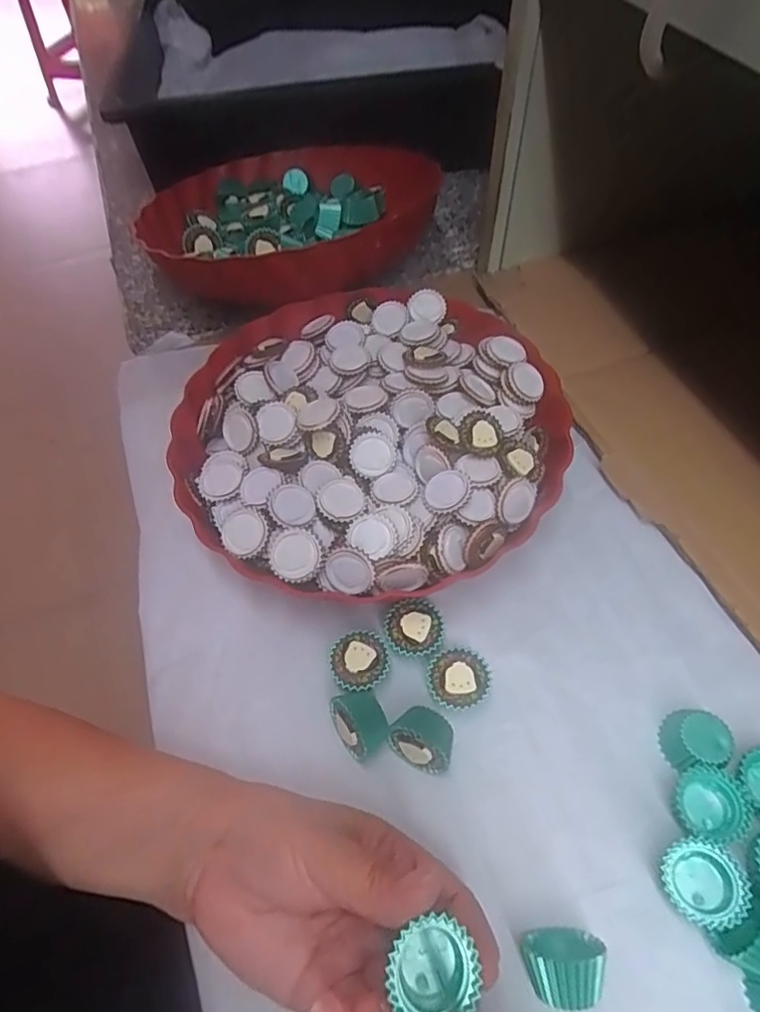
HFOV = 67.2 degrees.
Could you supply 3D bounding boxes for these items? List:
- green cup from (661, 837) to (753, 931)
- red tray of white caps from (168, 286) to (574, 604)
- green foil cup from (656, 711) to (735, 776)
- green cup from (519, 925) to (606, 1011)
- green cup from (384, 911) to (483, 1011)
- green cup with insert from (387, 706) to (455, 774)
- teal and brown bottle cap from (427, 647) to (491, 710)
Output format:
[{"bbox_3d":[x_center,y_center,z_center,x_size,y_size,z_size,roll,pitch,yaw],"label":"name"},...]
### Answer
[{"bbox_3d":[0.140,0.164,0.250,0.032,0.021,0.031,-1,59,2],"label":"green cup"},{"bbox_3d":[-0.006,-0.049,0.369,0.234,0.049,0.231,7,59,7],"label":"red tray of white caps"},{"bbox_3d":[0.155,0.116,0.283,0.028,0.020,0.028,-1,59,2],"label":"green foil cup"},{"bbox_3d":[0.075,0.188,0.233,0.030,0.029,0.024,2,59,4],"label":"green cup"},{"bbox_3d":[0.018,0.160,0.195,0.029,0.017,0.029,-1,59,2],"label":"green cup"},{"bbox_3d":[0.022,0.116,0.286,0.032,0.021,0.027,19,62,14],"label":"green cup with insert"},{"bbox_3d":[0.042,0.092,0.303,0.032,0.016,0.030,-2,59,2],"label":"teal and brown bottle cap"}]

